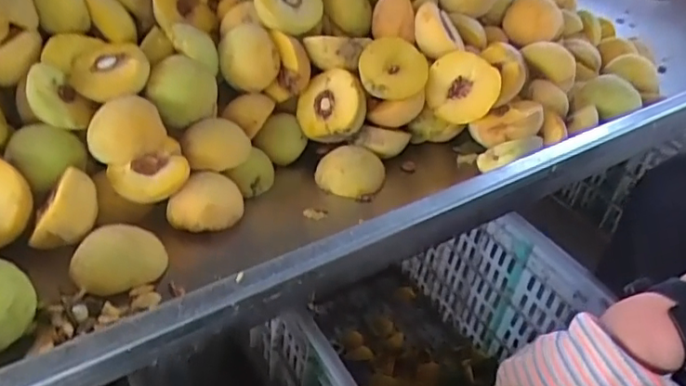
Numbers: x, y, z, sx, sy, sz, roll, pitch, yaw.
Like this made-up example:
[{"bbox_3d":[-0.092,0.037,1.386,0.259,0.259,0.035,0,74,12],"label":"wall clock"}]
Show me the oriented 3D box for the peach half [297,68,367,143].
[{"bbox_3d":[-0.008,-0.087,0.581,0.074,0.069,0.037,-4,-11,27],"label":"peach half"}]

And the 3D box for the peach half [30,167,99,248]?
[{"bbox_3d":[-0.220,0.014,0.447,0.033,0.039,0.063,3,56,32],"label":"peach half"}]

